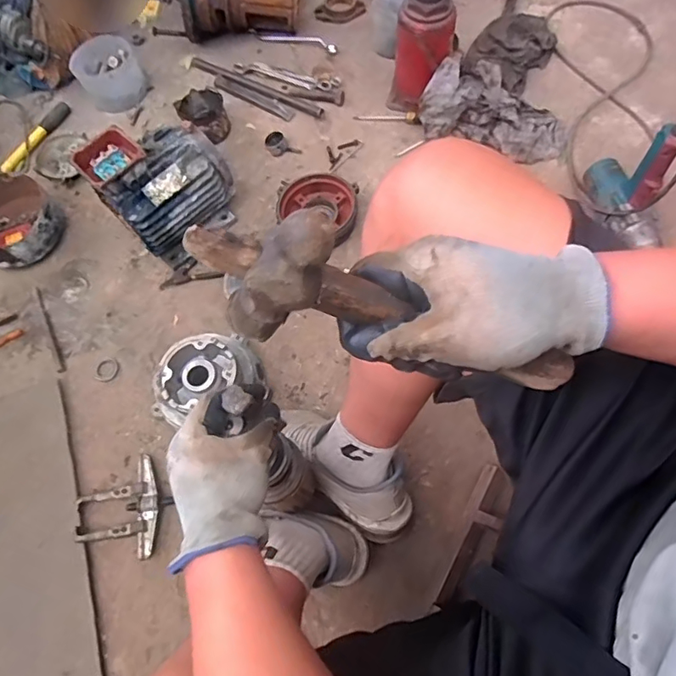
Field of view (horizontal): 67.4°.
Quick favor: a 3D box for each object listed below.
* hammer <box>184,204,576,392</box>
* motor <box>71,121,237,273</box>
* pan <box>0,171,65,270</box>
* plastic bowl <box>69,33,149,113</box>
[{"bbox_3d":[0.037,-0.007,0.329,0.269,0.112,0.027,19,62,-22],"label":"hammer"},{"bbox_3d":[-0.333,-0.288,0.987,0.165,0.225,0.216,30,72,16],"label":"motor"},{"bbox_3d":[-0.675,-0.236,1.064,0.171,0.113,0.185,-2,66,4],"label":"pan"},{"bbox_3d":[-0.544,-0.630,1.221,0.145,0.103,0.145,-2,66,4],"label":"plastic bowl"}]

